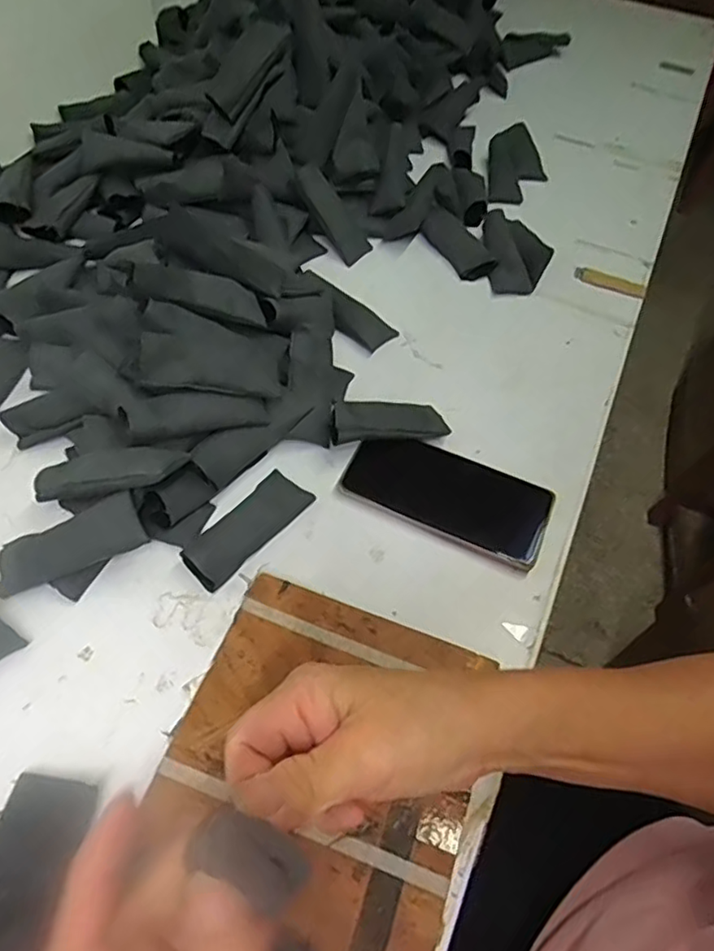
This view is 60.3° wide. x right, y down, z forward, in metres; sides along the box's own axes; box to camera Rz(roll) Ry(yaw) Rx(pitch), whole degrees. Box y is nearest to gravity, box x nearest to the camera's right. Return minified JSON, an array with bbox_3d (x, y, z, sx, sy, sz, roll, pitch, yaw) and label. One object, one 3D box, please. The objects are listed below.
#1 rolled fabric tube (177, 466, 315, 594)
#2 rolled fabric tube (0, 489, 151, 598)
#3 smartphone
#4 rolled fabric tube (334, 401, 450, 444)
[{"bbox_3d":[-0.079,0.036,0.450,0.035,0.017,0.103,35,60,17],"label":"rolled fabric tube"},{"bbox_3d":[-0.195,0.048,0.421,0.103,0.023,0.037,-24,60,2],"label":"rolled fabric tube"},{"bbox_3d":[0.073,0.013,0.490,0.159,0.010,0.076,22,57,10],"label":"smartphone"},{"bbox_3d":[0.027,-0.046,0.504,0.101,0.013,0.038,-4,55,-25],"label":"rolled fabric tube"}]

